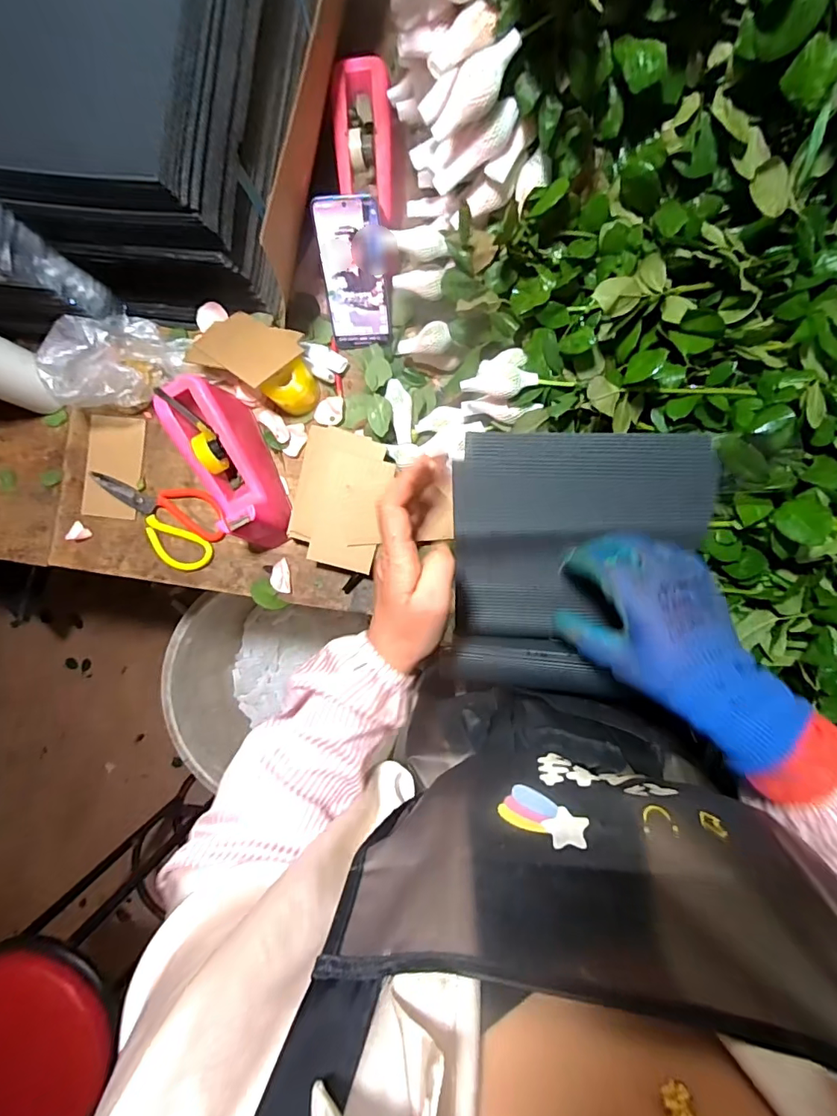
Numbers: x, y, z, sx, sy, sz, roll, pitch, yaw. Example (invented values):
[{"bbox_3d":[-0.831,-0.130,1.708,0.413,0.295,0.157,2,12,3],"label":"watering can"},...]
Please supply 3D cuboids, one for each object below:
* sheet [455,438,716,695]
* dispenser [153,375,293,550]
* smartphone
[{"bbox_3d":[0.139,0.015,0.454,0.206,0.042,0.248,2,112,9],"label":"sheet"},{"bbox_3d":[-0.232,-0.111,0.607,0.080,0.105,0.200,-23,87,5],"label":"dispenser"},{"bbox_3d":[-0.075,-0.336,0.587,0.076,0.160,0.016,1,48,6],"label":"smartphone"}]

